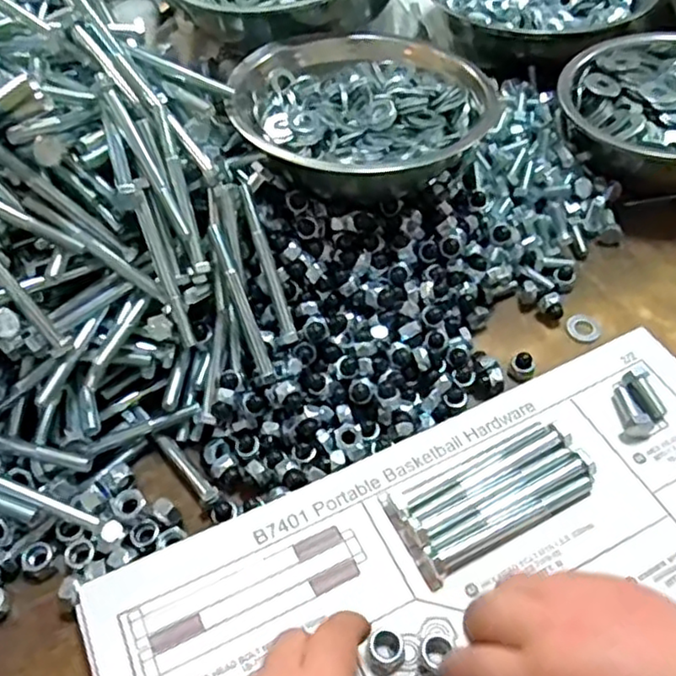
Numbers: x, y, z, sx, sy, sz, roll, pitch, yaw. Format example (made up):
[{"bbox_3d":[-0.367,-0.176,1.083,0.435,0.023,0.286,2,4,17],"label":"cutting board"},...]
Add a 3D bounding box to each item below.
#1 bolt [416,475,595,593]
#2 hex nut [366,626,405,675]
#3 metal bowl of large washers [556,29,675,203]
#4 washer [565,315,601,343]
[{"bbox_3d":[0.095,0.102,0.363,0.110,0.015,0.015,-23,56,-13],"label":"bolt"},{"bbox_3d":[0.024,0.155,0.331,0.018,0.008,0.023,11,55,11],"label":"hex nut"},{"bbox_3d":[0.272,-0.184,0.554,0.164,0.071,0.170,-1,54,2],"label":"metal bowl of large washers"},{"bbox_3d":[0.173,-0.008,0.472,0.024,0.004,0.025,-1,54,2],"label":"washer"}]

